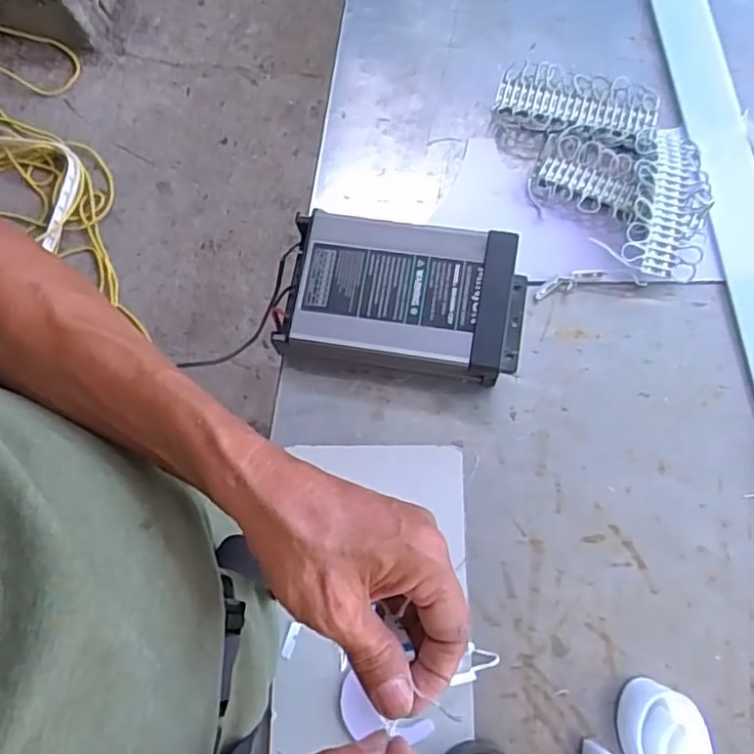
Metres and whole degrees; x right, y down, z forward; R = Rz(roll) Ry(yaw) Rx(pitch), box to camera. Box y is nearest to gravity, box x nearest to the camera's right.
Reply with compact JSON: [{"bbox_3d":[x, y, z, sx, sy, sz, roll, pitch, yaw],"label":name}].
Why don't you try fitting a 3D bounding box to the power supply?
[{"bbox_3d":[0.024,-0.061,0.508,0.186,0.053,0.107,9,73,5],"label":"power supply"}]

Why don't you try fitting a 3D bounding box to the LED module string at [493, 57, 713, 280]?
[{"bbox_3d":[0.197,-0.185,0.552,0.132,0.028,0.228,-16,72,-4],"label":"LED module string"}]

